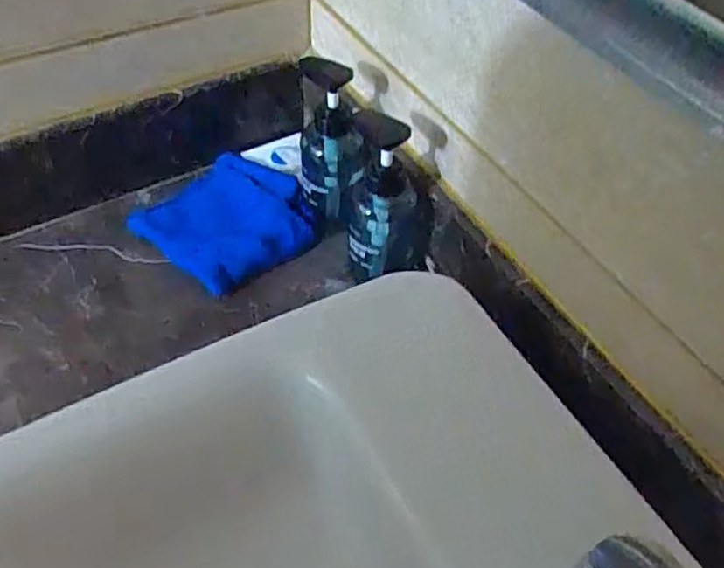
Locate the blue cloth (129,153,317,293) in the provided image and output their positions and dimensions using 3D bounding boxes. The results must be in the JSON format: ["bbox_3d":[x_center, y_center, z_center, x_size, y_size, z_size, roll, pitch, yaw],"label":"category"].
[{"bbox_3d":[-0.133,-0.071,0.685,0.171,0.043,0.152,31,55,20],"label":"blue cloth"}]

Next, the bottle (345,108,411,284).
[{"bbox_3d":[0.012,-0.082,0.602,0.049,0.161,0.069,1,50,-3],"label":"bottle"}]

